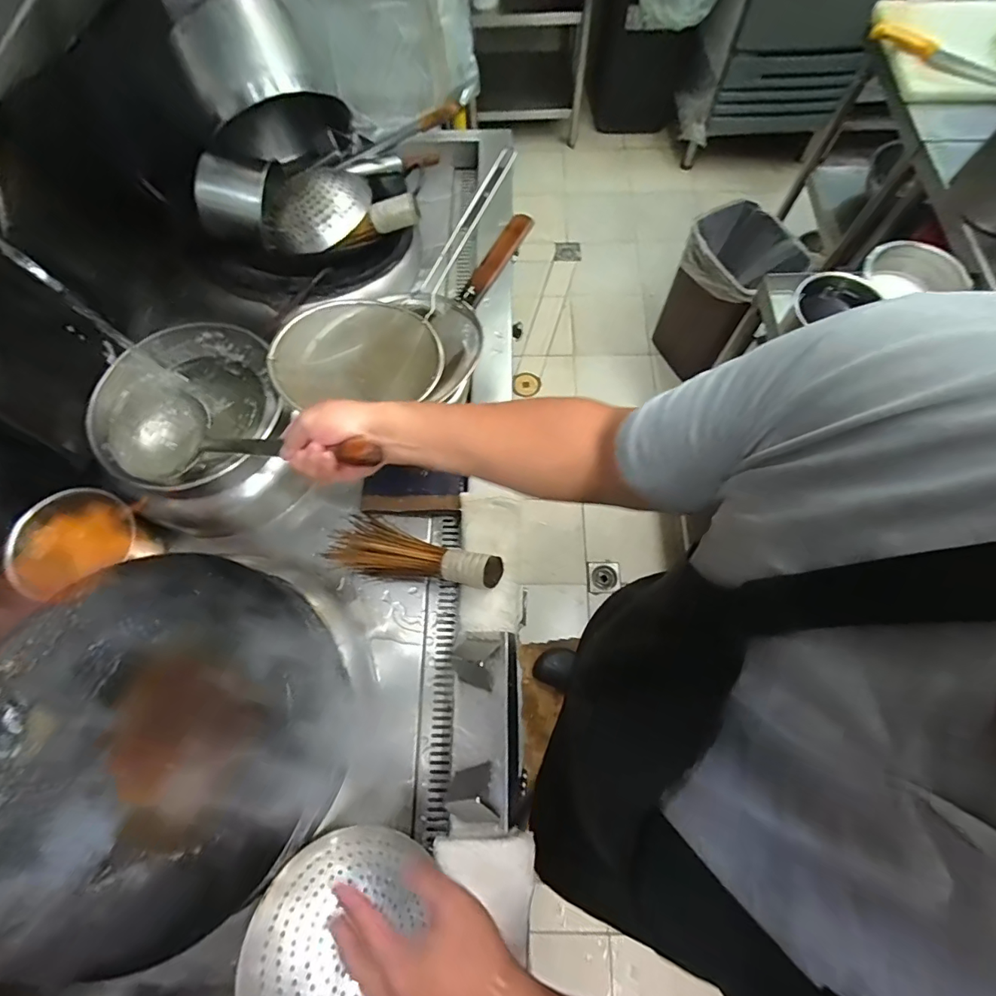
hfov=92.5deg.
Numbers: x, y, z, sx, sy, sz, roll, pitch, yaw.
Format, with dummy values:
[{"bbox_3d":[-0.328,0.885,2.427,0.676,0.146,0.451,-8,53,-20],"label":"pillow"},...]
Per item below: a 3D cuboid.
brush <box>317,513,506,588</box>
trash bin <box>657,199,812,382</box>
[{"bbox_3d":[-0.130,0.094,0.782,0.289,0.071,0.098,9,69,19],"label":"brush"},{"bbox_3d":[0.724,-0.654,1.553,0.316,0.446,0.274,-37,73,-12],"label":"trash bin"}]

